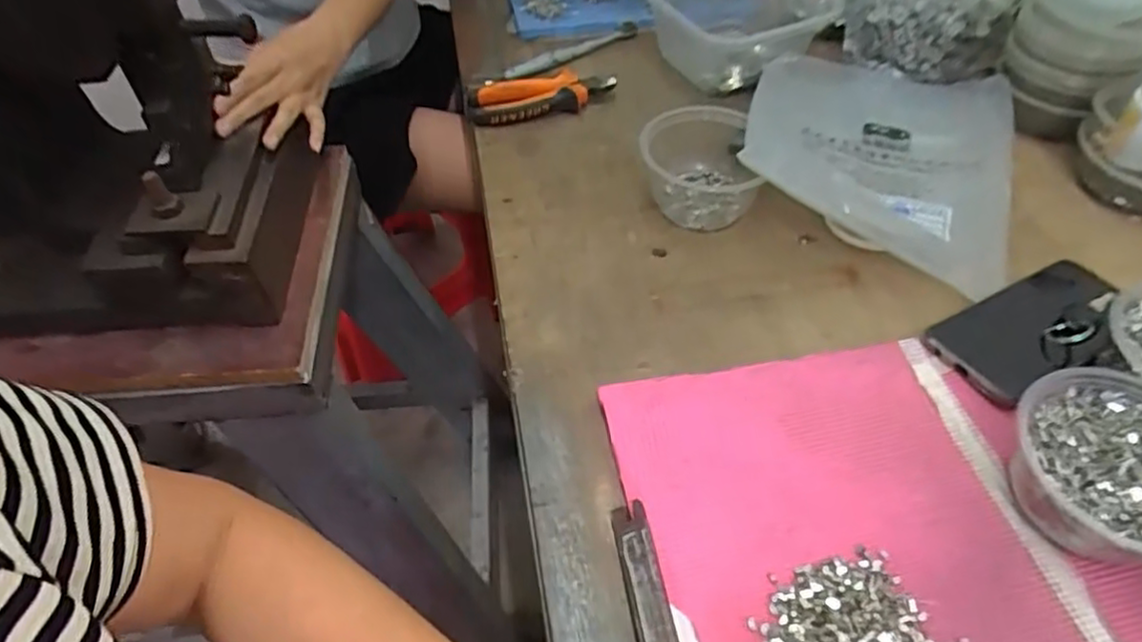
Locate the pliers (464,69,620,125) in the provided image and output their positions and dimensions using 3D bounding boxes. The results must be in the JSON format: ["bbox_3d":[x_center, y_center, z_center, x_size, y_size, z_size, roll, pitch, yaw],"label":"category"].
[{"bbox_3d":[-0.032,-0.239,0.716,0.153,0.022,0.066,-15,51,-11],"label":"pliers"}]

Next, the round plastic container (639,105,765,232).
[{"bbox_3d":[0.112,-0.135,0.596,0.100,0.065,0.118,8,50,9],"label":"round plastic container"}]

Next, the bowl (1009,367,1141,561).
[{"bbox_3d":[0.319,0.088,0.399,0.114,0.058,0.108,-1,50,1],"label":"bowl"}]

